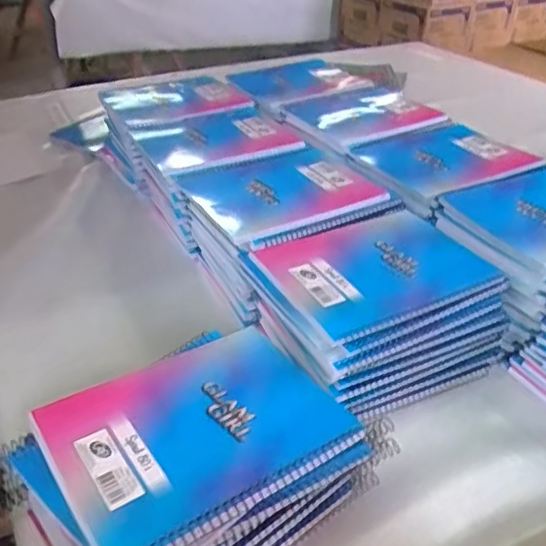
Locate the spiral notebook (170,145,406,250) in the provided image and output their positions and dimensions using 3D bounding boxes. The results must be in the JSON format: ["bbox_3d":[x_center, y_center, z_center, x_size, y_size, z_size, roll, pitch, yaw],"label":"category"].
[{"bbox_3d":[0.006,-0.096,0.672,0.199,0.021,0.186,-17,37,-23],"label":"spiral notebook"}]

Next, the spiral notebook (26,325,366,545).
[{"bbox_3d":[-0.054,0.110,0.419,0.194,0.018,0.143,-23,40,-30],"label":"spiral notebook"}]

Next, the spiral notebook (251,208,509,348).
[{"bbox_3d":[0.102,-0.005,0.563,0.193,0.016,0.151,-17,37,-23],"label":"spiral notebook"}]

